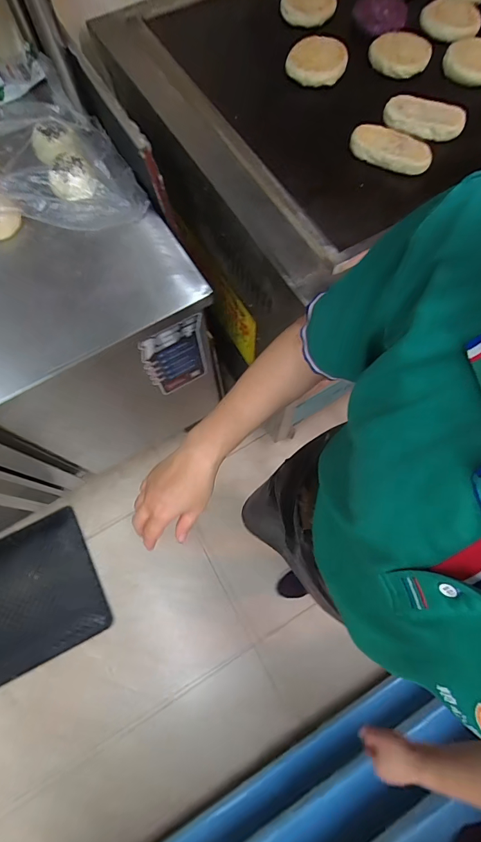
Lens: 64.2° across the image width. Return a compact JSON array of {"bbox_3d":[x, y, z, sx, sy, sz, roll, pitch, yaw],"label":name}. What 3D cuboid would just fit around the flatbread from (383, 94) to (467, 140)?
[{"bbox_3d":[0.341,-0.561,0.705,0.136,0.026,0.097,29,74,10],"label":"flatbread"}]

